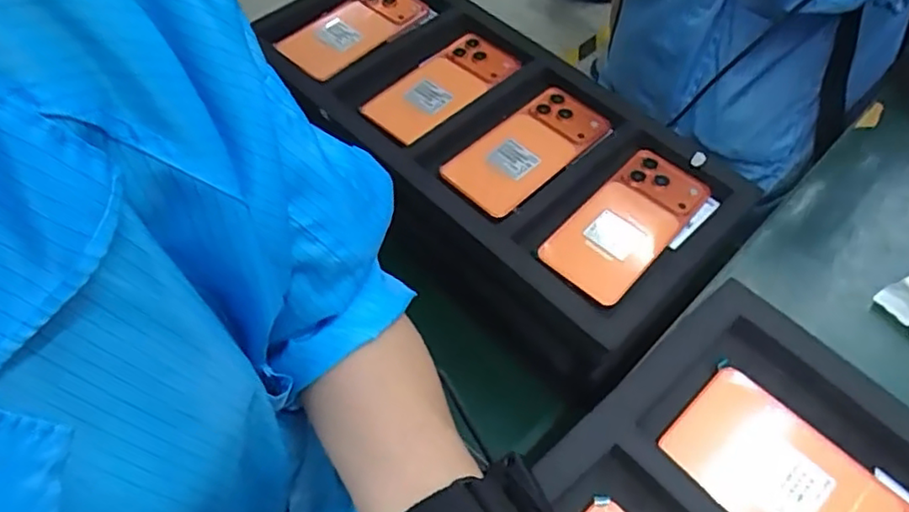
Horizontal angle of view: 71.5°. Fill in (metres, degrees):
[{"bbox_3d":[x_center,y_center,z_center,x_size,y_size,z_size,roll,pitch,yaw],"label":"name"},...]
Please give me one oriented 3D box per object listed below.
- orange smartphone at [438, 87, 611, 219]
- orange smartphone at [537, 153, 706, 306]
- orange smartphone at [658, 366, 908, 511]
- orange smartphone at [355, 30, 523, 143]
[{"bbox_3d":[0.069,-0.099,0.579,0.163,0.007,0.075,-38,66,-23],"label":"orange smartphone"},{"bbox_3d":[0.148,-0.028,0.548,0.074,0.016,0.163,38,64,21],"label":"orange smartphone"},{"bbox_3d":[0.193,0.135,0.332,0.080,0.011,0.163,-36,65,-22],"label":"orange smartphone"},{"bbox_3d":[-0.014,-0.168,0.623,0.072,0.012,0.162,37,64,20],"label":"orange smartphone"}]

